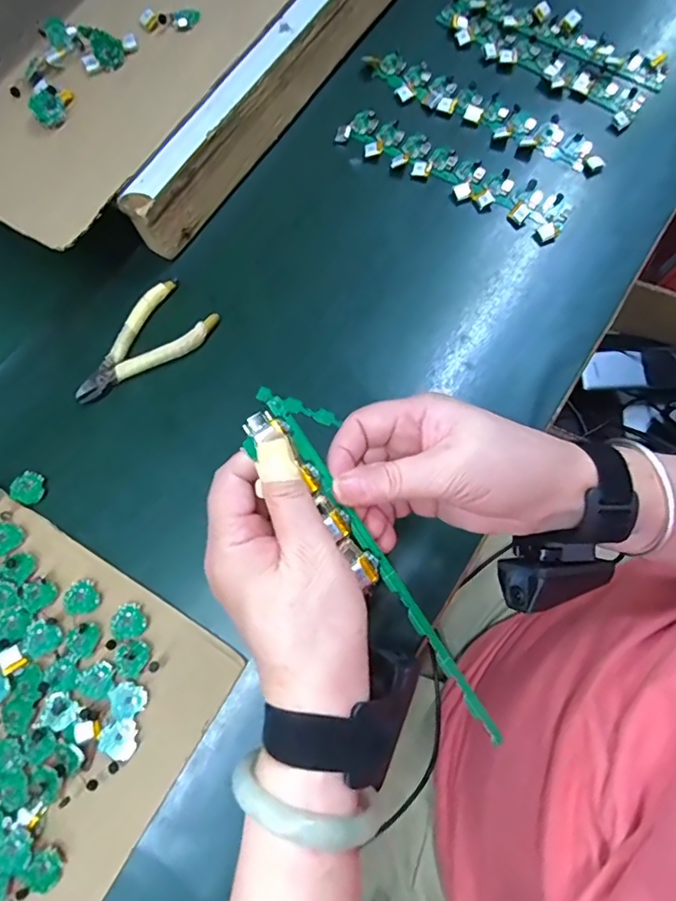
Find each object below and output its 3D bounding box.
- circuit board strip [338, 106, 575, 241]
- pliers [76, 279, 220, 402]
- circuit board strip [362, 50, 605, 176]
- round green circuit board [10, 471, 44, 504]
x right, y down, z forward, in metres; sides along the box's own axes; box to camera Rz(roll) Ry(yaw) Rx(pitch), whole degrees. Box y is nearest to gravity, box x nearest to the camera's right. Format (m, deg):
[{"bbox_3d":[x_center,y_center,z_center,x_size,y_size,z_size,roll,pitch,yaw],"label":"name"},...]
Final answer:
[{"bbox_3d":[0.104,-0.255,0.458,0.220,0.018,0.046,28,77,10],"label":"circuit board strip"},{"bbox_3d":[-0.163,-0.085,0.416,0.062,0.009,0.124,42,80,8],"label":"pliers"},{"bbox_3d":[0.136,-0.323,0.477,0.240,0.019,0.042,29,77,11],"label":"circuit board strip"},{"bbox_3d":[-0.239,0.029,0.388,0.024,0.004,0.024,-1,74,3],"label":"round green circuit board"}]

